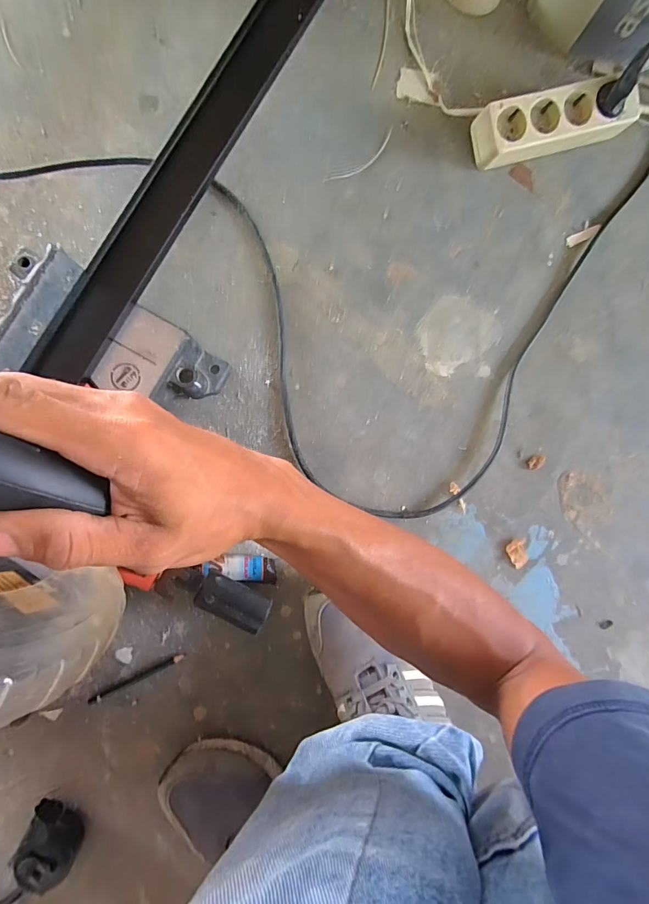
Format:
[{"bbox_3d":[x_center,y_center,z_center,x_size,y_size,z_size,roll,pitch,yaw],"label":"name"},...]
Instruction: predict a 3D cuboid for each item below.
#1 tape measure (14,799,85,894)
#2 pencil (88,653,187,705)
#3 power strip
[{"bbox_3d":[-0.284,0.405,0.426,0.056,0.041,0.067,21,86,-6],"label":"tape measure"},{"bbox_3d":[-0.206,0.251,0.450,0.106,0.004,0.009,-24,92,-7],"label":"pencil"},{"bbox_3d":[0.282,-0.402,0.501,0.190,0.051,0.062,-19,91,-7],"label":"power strip"}]

